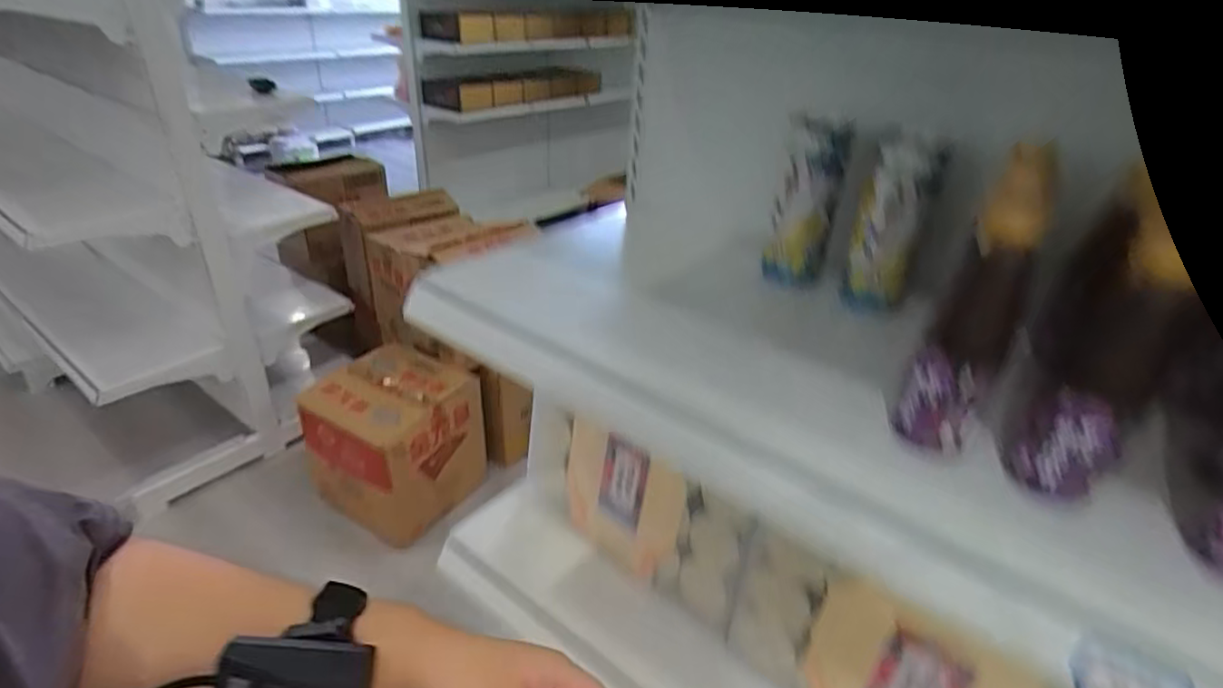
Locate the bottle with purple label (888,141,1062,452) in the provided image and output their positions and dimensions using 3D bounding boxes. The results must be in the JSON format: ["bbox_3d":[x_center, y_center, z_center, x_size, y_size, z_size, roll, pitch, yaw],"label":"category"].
[{"bbox_3d":[0.187,-0.017,0.321,0.039,0.156,0.033,-23,40,-38],"label":"bottle with purple label"}]

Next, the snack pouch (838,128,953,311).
[{"bbox_3d":[0.213,-0.089,0.481,0.046,0.129,0.033,11,31,13],"label":"snack pouch"}]

